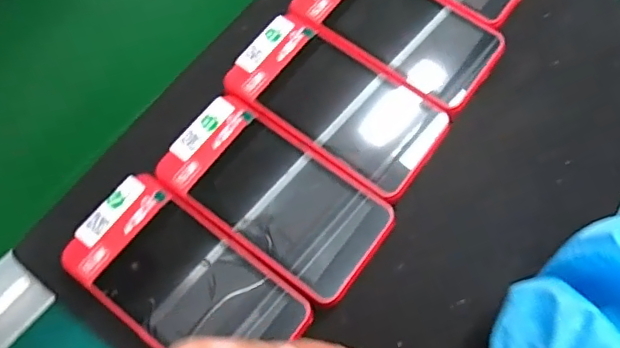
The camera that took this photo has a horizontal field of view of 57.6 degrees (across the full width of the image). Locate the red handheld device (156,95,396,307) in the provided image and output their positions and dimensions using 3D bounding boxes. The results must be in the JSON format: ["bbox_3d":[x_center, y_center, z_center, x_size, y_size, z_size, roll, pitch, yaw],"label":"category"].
[{"bbox_3d":[-0.019,0.012,0.300,0.117,0.019,0.060,36,73,14],"label":"red handheld device"}]

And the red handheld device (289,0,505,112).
[{"bbox_3d":[0.051,-0.086,0.338,0.117,0.019,0.060,33,72,13],"label":"red handheld device"}]

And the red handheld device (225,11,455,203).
[{"bbox_3d":[0.014,-0.039,0.319,0.117,0.018,0.061,35,72,14],"label":"red handheld device"}]

